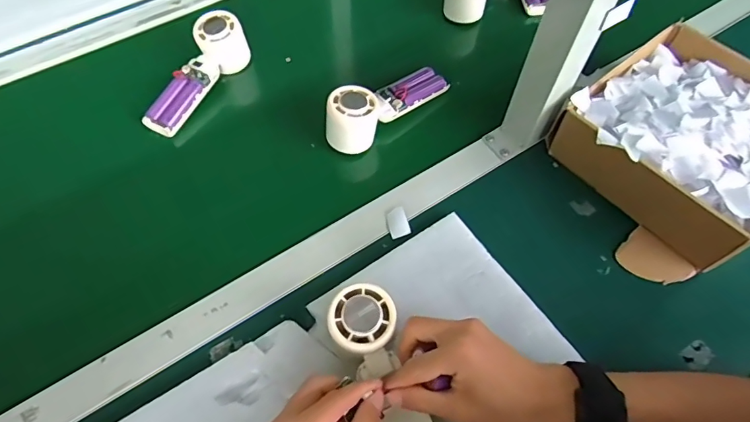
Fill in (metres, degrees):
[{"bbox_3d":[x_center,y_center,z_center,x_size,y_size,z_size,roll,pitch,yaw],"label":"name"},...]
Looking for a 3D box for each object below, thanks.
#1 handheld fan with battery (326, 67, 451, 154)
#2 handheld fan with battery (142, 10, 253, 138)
[{"bbox_3d":[0.015,-0.130,0.531,0.158,0.051,0.048,-34,67,-18],"label":"handheld fan with battery"},{"bbox_3d":[-0.218,-0.166,0.555,0.049,0.058,0.157,27,64,13],"label":"handheld fan with battery"}]

